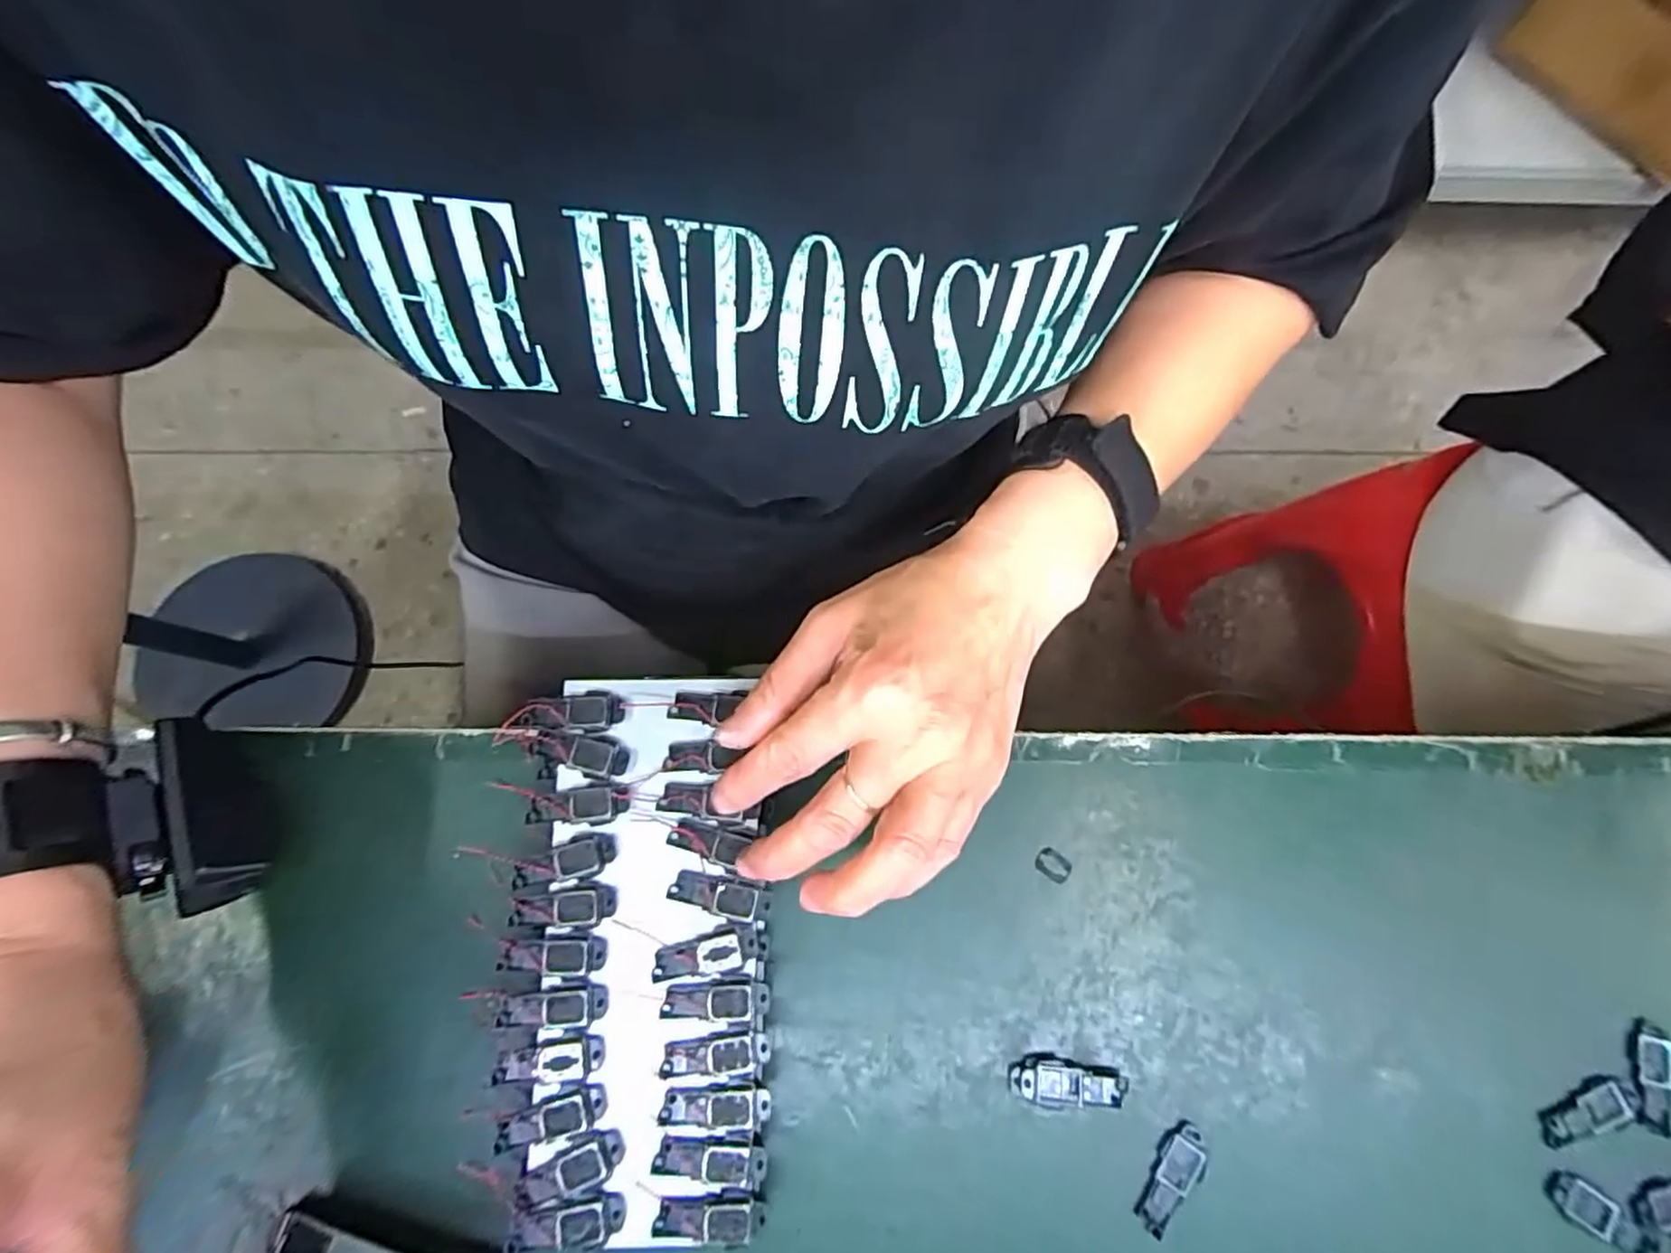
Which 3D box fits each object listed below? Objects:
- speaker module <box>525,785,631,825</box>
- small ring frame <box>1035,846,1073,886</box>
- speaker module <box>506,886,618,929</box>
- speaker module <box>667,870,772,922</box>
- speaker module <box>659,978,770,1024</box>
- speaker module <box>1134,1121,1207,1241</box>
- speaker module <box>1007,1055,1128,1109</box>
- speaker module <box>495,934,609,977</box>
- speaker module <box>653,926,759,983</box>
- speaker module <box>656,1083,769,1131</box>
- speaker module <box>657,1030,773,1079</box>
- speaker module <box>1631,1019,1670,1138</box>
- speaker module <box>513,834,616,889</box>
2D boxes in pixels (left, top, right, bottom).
[{"bbox_3d":[-0.102,0.070,0.279,0.039,0.004,0.014,0,76,-1],"label":"speaker module"},{"bbox_3d":[0.091,0.100,0.296,0.015,0.004,0.011,36,78,7],"label":"small ring frame"},{"bbox_3d":[-0.105,0.108,0.271,0.040,0.004,0.014,-2,76,-2],"label":"speaker module"},{"bbox_3d":[-0.044,0.104,0.273,0.039,0.004,0.014,11,76,2],"label":"speaker module"},{"bbox_3d":[-0.045,0.140,0.265,0.040,0.004,0.014,-4,76,-2],"label":"speaker module"},{"bbox_3d":[0.128,0.210,0.268,0.016,0.004,0.039,34,78,7],"label":"speaker module"},{"bbox_3d":[0.090,0.179,0.276,0.044,0.004,0.016,10,76,1],"label":"speaker module"},{"bbox_3d":[-0.107,0.124,0.267,0.040,0.004,0.014,0,76,-1],"label":"speaker module"},{"bbox_3d":[-0.050,0.125,0.268,0.040,0.004,0.013,-14,77,-5],"label":"speaker module"},{"bbox_3d":[-0.044,0.175,0.257,0.039,0.004,0.014,0,76,-1],"label":"speaker module"},{"bbox_3d":[-0.044,0.158,0.261,0.039,0.004,0.013,-3,76,-2],"label":"speaker module"},{"bbox_3d":[0.325,0.179,0.281,0.015,0.004,0.039,19,77,4],"label":"speaker module"},{"bbox_3d":[-0.106,0.091,0.274,0.039,0.004,0.014,-12,77,-4],"label":"speaker module"}]

